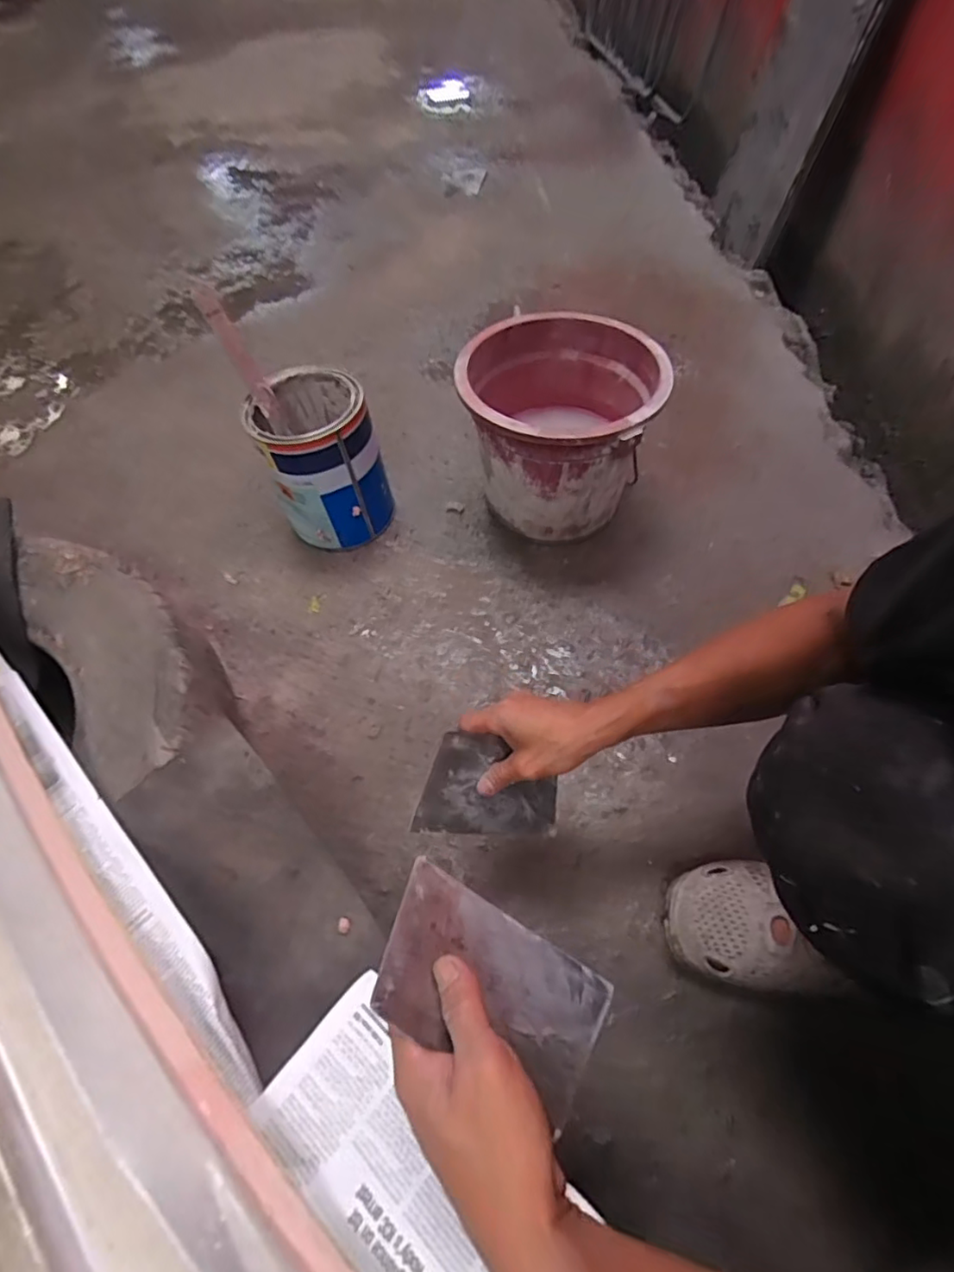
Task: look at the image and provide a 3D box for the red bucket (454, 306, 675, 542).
[{"bbox_3d":[0.116,-0.283,0.853,0.257,0.239,0.266,-2,57,3],"label":"red bucket"}]

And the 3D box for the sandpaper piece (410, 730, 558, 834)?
[{"bbox_3d":[0.016,0.143,0.538,0.131,0.009,0.093,12,99,-17],"label":"sandpaper piece"}]

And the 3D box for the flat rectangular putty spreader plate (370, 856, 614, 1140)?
[{"bbox_3d":[0.007,0.202,0.333,0.137,0.004,0.094,32,31,8],"label":"flat rectangular putty spreader plate"}]

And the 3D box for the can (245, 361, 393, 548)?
[{"bbox_3d":[-0.229,-0.258,0.864,0.161,0.212,0.176,-24,58,-13],"label":"can"}]

